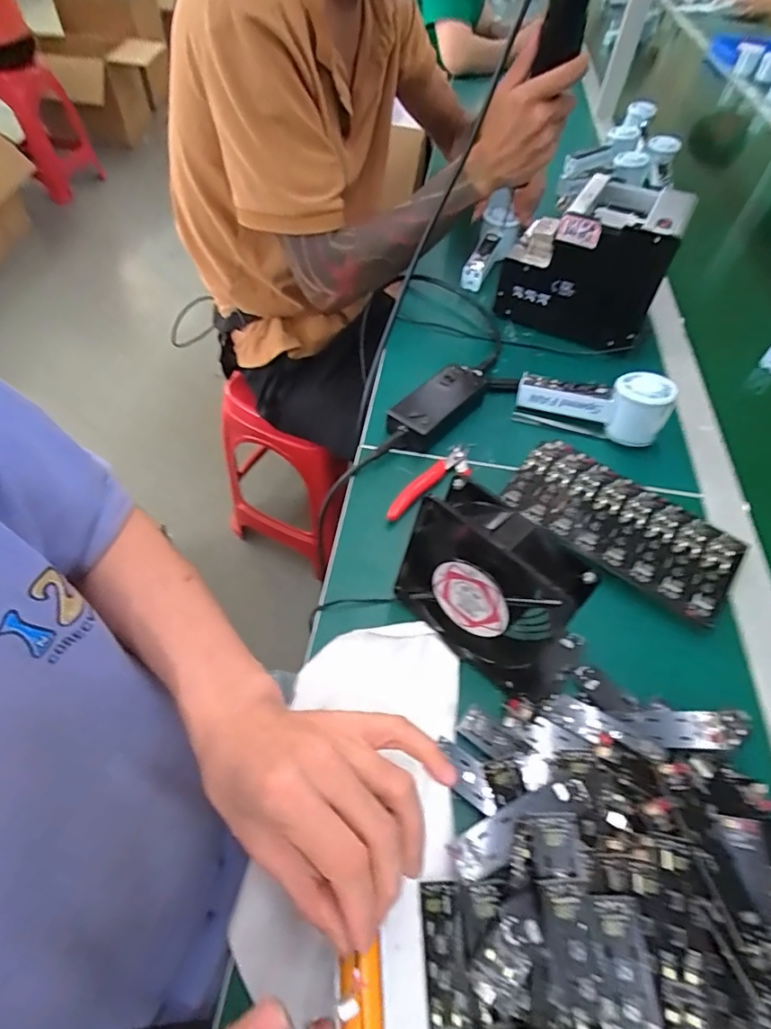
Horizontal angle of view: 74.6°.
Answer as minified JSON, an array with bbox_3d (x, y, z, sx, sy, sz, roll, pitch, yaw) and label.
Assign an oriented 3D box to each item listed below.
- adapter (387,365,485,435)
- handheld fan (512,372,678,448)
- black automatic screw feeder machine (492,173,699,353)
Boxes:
[{"bbox_3d":[0.057,-0.116,0.536,0.055,0.035,0.117,38,60,22],"label":"adapter"},{"bbox_3d":[0.214,-0.117,0.527,0.147,0.060,0.053,10,54,4],"label":"handheld fan"},{"bbox_3d":[0.248,-0.310,0.620,0.173,0.142,0.134,27,57,15],"label":"black automatic screw feeder machine"}]

